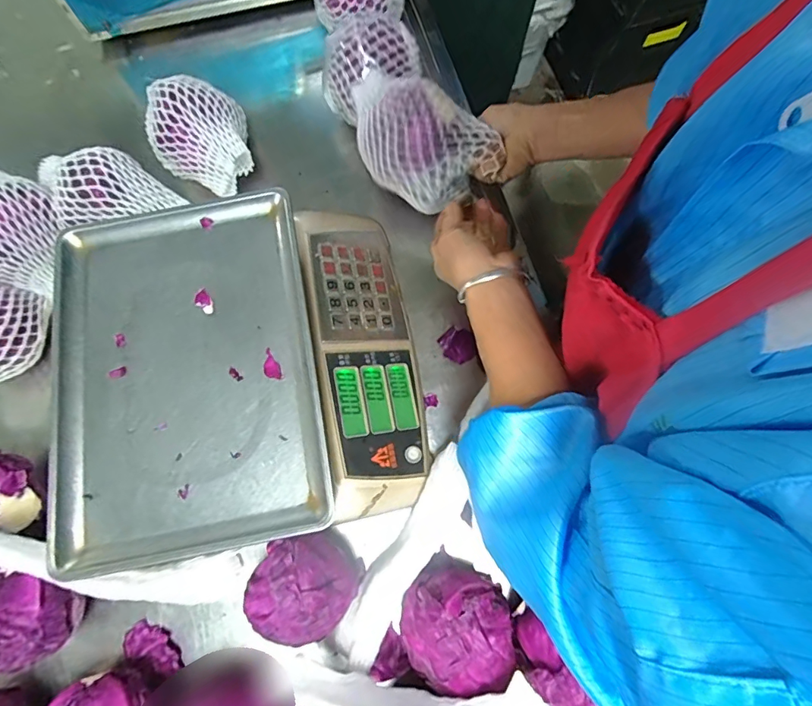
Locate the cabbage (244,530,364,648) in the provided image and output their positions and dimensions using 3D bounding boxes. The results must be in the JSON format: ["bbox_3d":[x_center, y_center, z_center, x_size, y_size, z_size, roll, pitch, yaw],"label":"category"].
[{"bbox_3d":[-0.100,0.224,0.436,0.095,0.086,0.091,0,76,1],"label":"cabbage"}]

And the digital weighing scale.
[{"bbox_3d":[-0.165,0.012,0.468,0.335,0.094,0.336,-11,76,-1],"label":"digital weighing scale"}]

